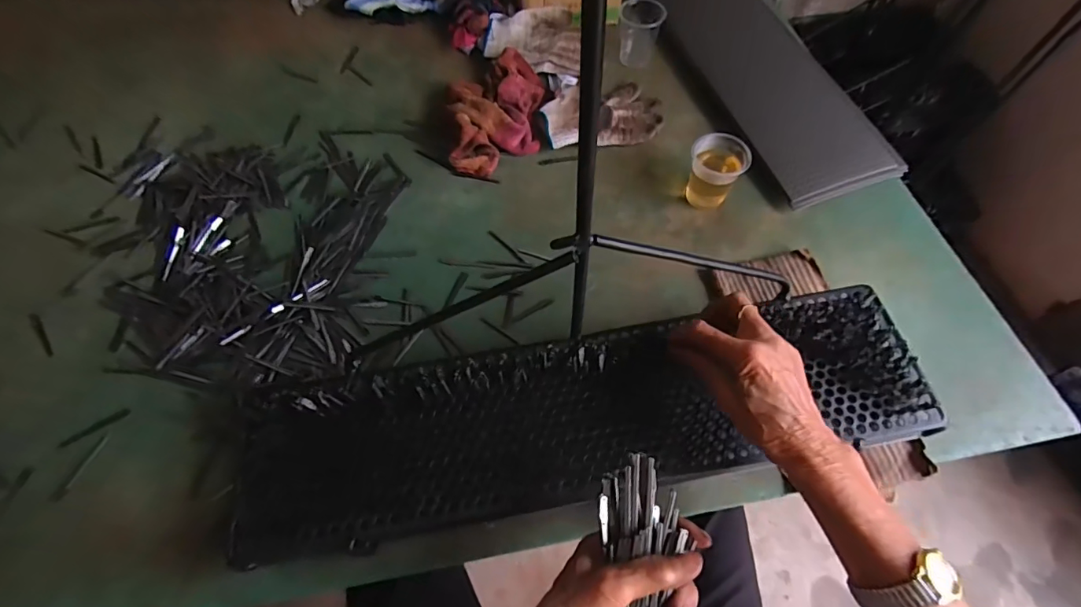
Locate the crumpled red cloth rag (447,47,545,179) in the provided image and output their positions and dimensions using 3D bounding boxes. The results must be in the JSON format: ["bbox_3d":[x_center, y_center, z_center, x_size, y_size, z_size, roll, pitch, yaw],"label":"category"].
[{"bbox_3d":[-0.065,-0.276,0.667,0.140,0.049,0.213,-1,62,-1],"label":"crumpled red cloth rag"}]

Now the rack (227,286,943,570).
[{"bbox_3d":[0.043,0.095,0.427,0.592,0.035,0.140,-10,63,-4],"label":"rack"}]

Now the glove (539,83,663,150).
[{"bbox_3d":[0.087,-0.270,0.676,0.163,0.025,0.108,-8,63,-4],"label":"glove"}]

